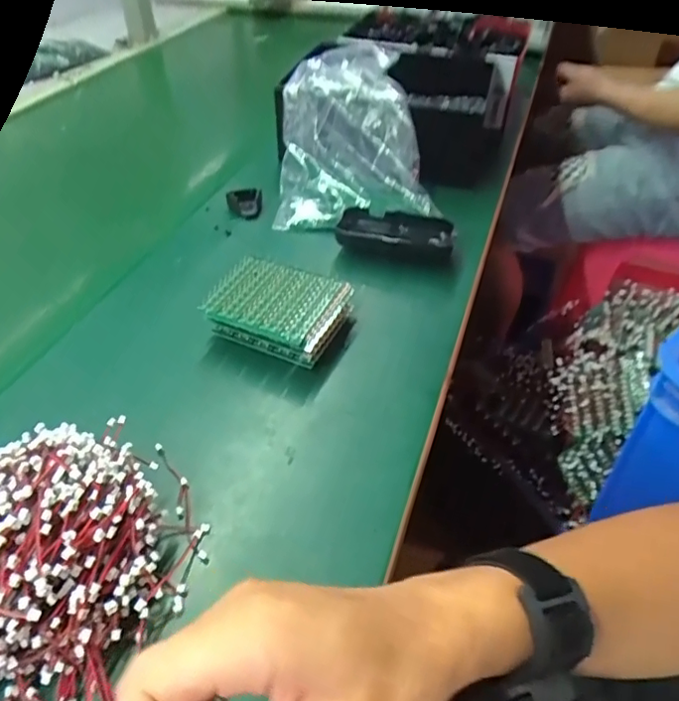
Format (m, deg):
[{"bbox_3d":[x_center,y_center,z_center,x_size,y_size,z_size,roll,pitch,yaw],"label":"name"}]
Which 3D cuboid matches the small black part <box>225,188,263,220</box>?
[{"bbox_3d":[-0.100,-0.157,0.588,0.035,0.019,0.033,-10,45,-9],"label":"small black part"}]

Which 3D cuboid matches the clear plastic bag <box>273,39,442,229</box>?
[{"bbox_3d":[0.008,-0.243,0.598,0.147,0.108,0.220,-3,44,-2],"label":"clear plastic bag"}]

